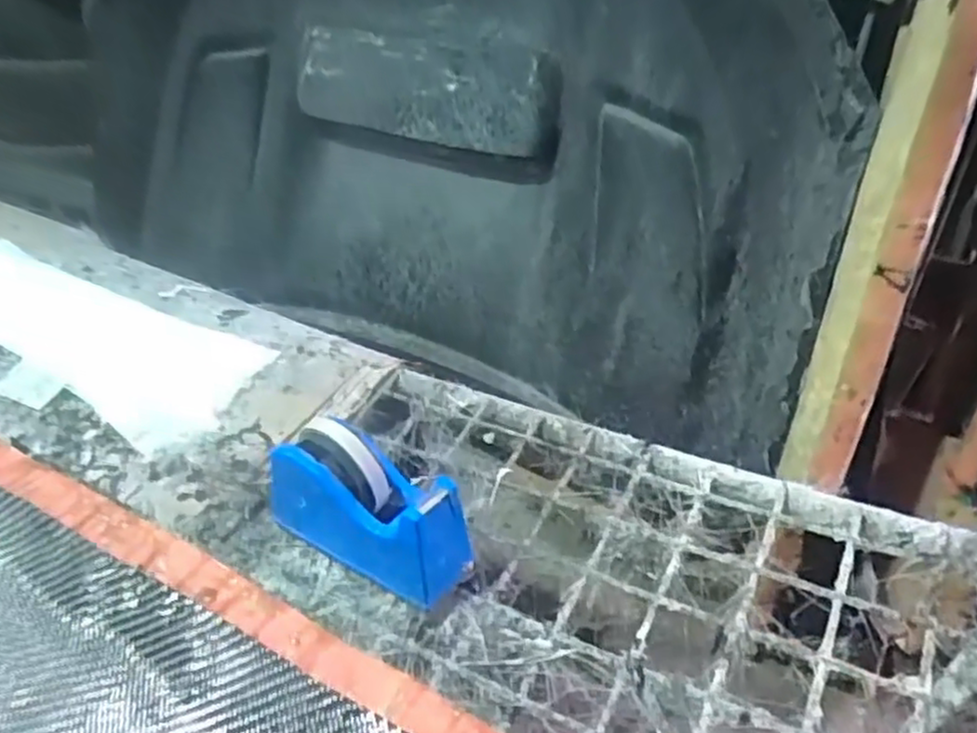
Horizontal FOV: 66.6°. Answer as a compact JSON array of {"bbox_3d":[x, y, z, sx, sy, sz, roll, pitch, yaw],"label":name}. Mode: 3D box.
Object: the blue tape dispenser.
[{"bbox_3d":[-0.090,0.097,0.545,0.153,0.097,0.058,23,46,26],"label":"blue tape dispenser"}]

